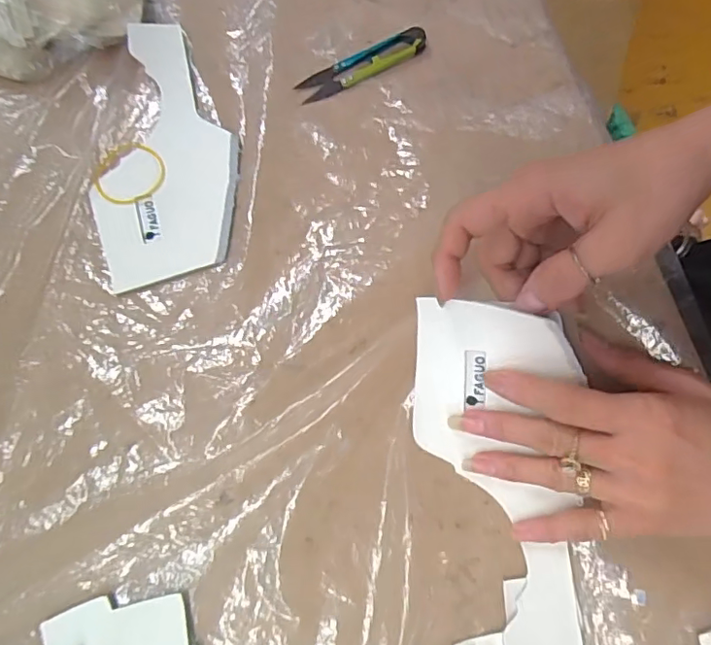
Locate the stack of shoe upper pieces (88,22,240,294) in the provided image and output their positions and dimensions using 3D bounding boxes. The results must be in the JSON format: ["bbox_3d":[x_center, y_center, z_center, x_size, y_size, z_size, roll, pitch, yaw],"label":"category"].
[{"bbox_3d":[-0.122,-0.113,0.355,0.088,0.013,0.188,1,71,1],"label":"stack of shoe upper pieces"}]

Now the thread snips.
[{"bbox_3d":[0.004,-0.181,0.378,0.094,0.009,0.022,-25,73,-8],"label":"thread snips"}]

